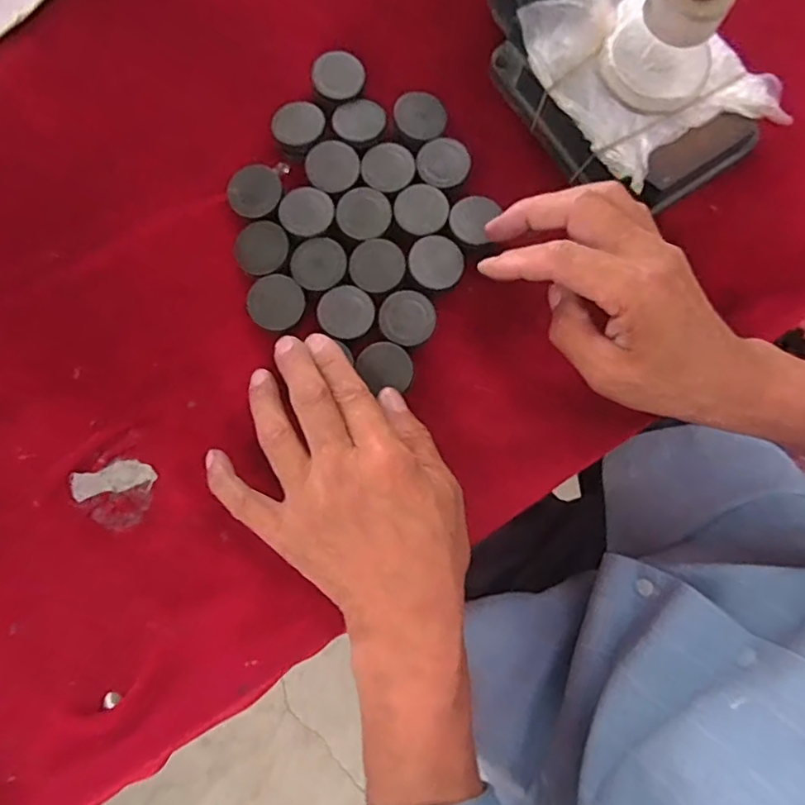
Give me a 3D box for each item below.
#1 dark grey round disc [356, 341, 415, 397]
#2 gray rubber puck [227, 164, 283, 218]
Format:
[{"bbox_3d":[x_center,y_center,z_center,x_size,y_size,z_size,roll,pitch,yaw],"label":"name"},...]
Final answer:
[{"bbox_3d":[-0.009,-0.021,0.336,0.027,0.007,0.030,-24,80,-4],"label":"dark grey round disc"},{"bbox_3d":[-0.089,-0.126,0.359,0.031,0.016,0.030,0,79,0],"label":"gray rubber puck"}]

